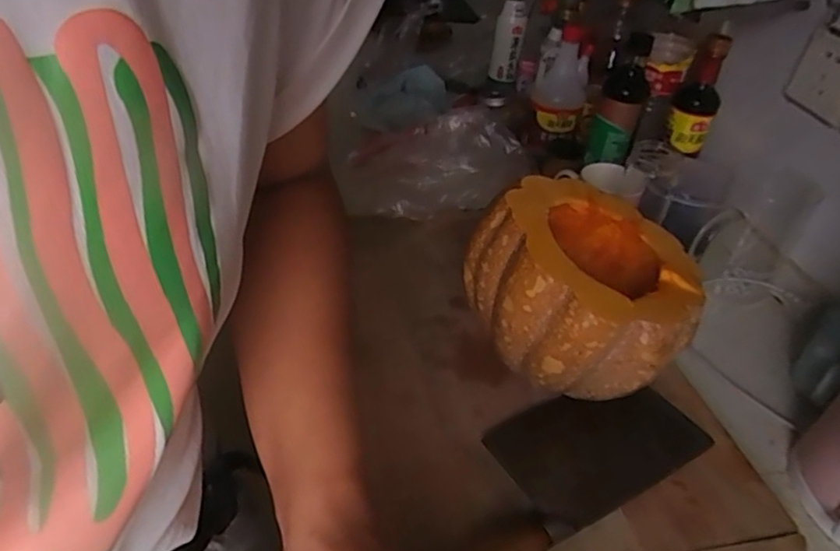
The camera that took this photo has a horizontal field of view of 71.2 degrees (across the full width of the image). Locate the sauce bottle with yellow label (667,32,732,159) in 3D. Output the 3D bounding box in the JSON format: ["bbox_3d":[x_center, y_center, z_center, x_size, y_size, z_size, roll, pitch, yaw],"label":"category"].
[{"bbox_3d":[0.387,-0.250,0.818,0.060,0.159,0.054,12,20,6],"label":"sauce bottle with yellow label"}]

